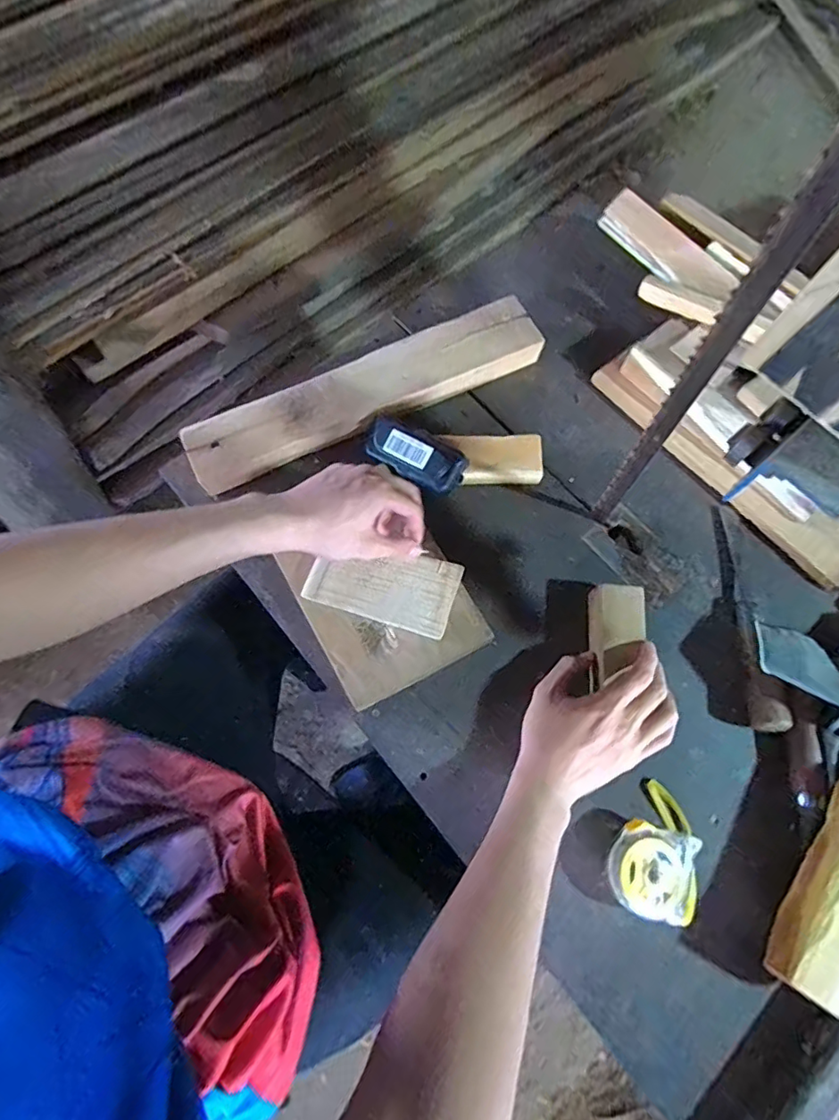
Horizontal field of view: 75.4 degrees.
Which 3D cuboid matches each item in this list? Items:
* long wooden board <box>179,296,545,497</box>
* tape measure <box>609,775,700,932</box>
[{"bbox_3d":[-0.054,-0.182,0.584,0.391,0.031,0.072,-26,74,-9],"label":"long wooden board"},{"bbox_3d":[0.200,0.245,0.460,0.071,0.030,0.100,13,72,3],"label":"tape measure"}]

